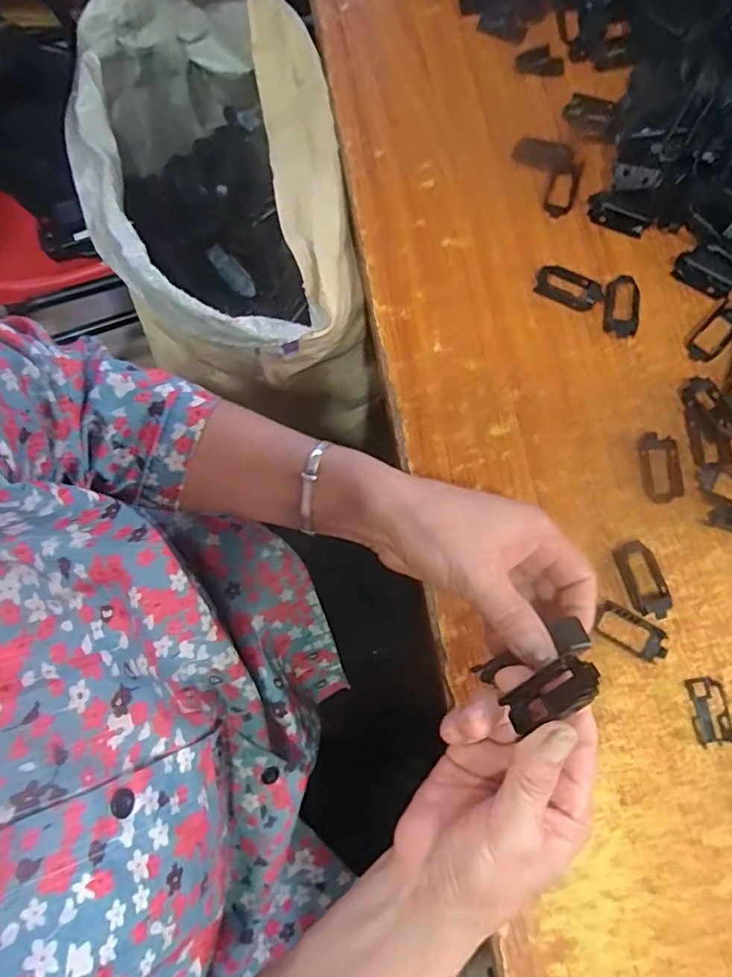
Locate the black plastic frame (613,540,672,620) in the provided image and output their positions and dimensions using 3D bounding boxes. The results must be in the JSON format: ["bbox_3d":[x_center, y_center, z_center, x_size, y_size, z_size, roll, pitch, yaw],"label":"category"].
[{"bbox_3d":[0.183,0.060,0.384,0.024,0.011,0.050,-14,75,-3],"label":"black plastic frame"}]

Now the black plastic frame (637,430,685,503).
[{"bbox_3d":[0.205,-0.015,0.406,0.026,0.004,0.050,0,75,1],"label":"black plastic frame"}]

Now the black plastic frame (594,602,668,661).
[{"bbox_3d":[0.173,0.093,0.378,0.050,0.005,0.023,30,77,8],"label":"black plastic frame"}]

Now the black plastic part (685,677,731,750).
[{"bbox_3d":[0.215,0.139,0.364,0.021,0.005,0.040,-5,75,-1],"label":"black plastic part"}]

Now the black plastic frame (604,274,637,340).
[{"bbox_3d":[0.192,-0.136,0.437,0.025,0.009,0.049,9,75,3],"label":"black plastic frame"}]

